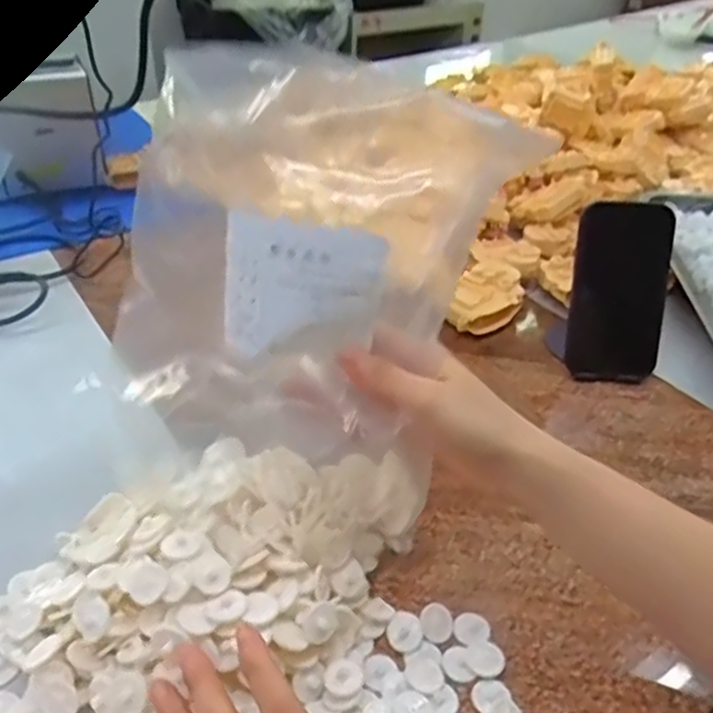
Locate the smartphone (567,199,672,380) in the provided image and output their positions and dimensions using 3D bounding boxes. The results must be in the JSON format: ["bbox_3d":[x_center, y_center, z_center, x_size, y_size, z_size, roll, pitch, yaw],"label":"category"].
[{"bbox_3d":[0.230,-0.056,0.612,0.078,0.154,0.013,4,13,8],"label":"smartphone"}]

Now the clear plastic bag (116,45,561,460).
[{"bbox_3d":[-0.030,-0.048,0.402,0.199,0.225,0.039,13,16,5],"label":"clear plastic bag"}]

